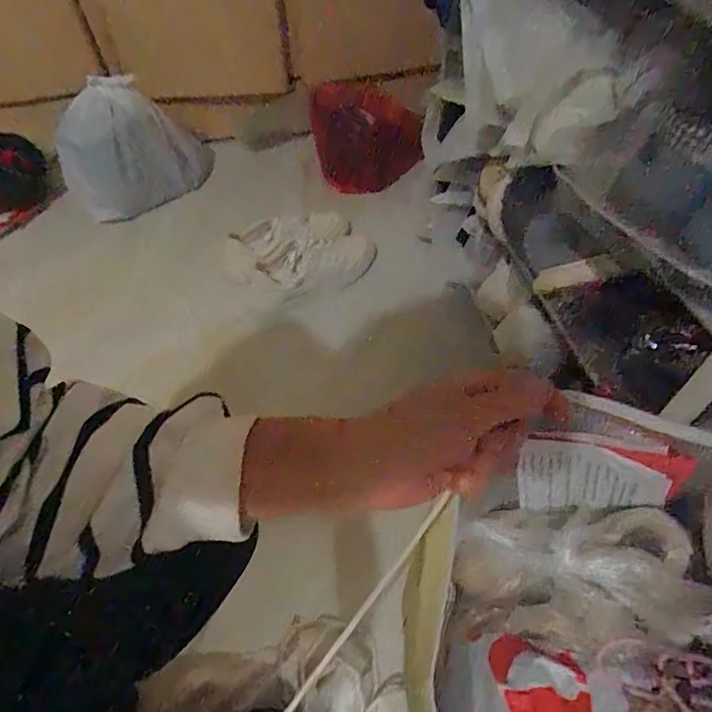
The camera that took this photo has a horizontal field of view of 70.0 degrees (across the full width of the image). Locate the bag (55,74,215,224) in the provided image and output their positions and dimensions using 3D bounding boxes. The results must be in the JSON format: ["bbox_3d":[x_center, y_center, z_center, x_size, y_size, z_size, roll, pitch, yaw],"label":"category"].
[{"bbox_3d":[-0.475,-0.441,1.083,0.302,0.256,0.108,-24,57,-14],"label":"bag"}]

